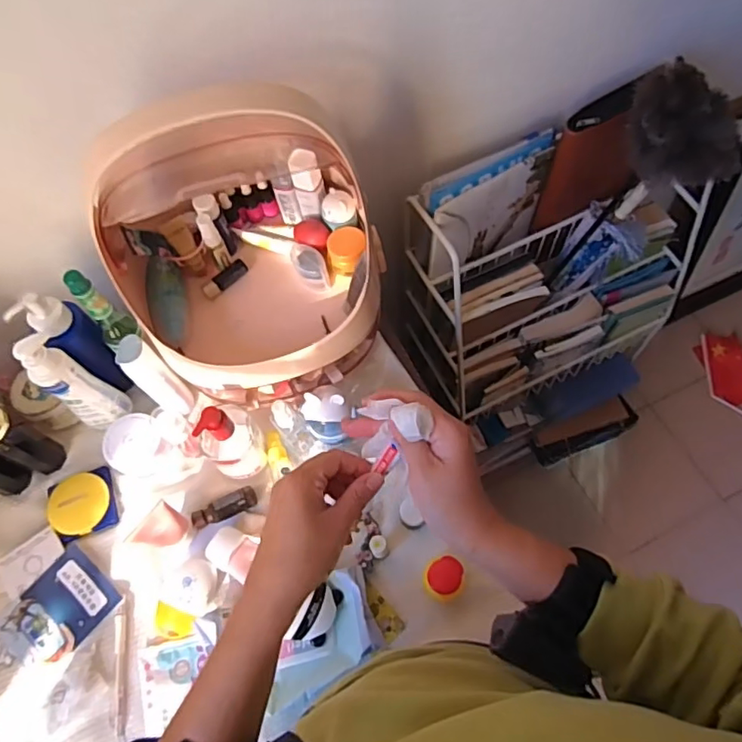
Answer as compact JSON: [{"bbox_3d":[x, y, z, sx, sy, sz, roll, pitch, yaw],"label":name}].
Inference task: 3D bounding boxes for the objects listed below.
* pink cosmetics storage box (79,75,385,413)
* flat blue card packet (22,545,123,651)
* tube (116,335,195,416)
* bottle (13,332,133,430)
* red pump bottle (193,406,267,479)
[{"bbox_3d":[-0.138,-0.149,0.636,0.288,0.306,0.254,-14,64,-4],"label":"pink cosmetics storage box"},{"bbox_3d":[-0.363,0.273,0.689,0.097,0.013,0.074,33,70,17],"label":"flat blue card packet"},{"bbox_3d":[-0.269,0.014,0.713,0.041,0.153,0.045,-1,64,3],"label":"tube"},{"bbox_3d":[-0.362,0.017,0.690,0.045,0.173,0.057,30,70,17],"label":"bottle"},{"bbox_3d":[-0.170,0.083,0.686,0.070,0.140,0.060,-42,69,-16],"label":"red pump bottle"}]

